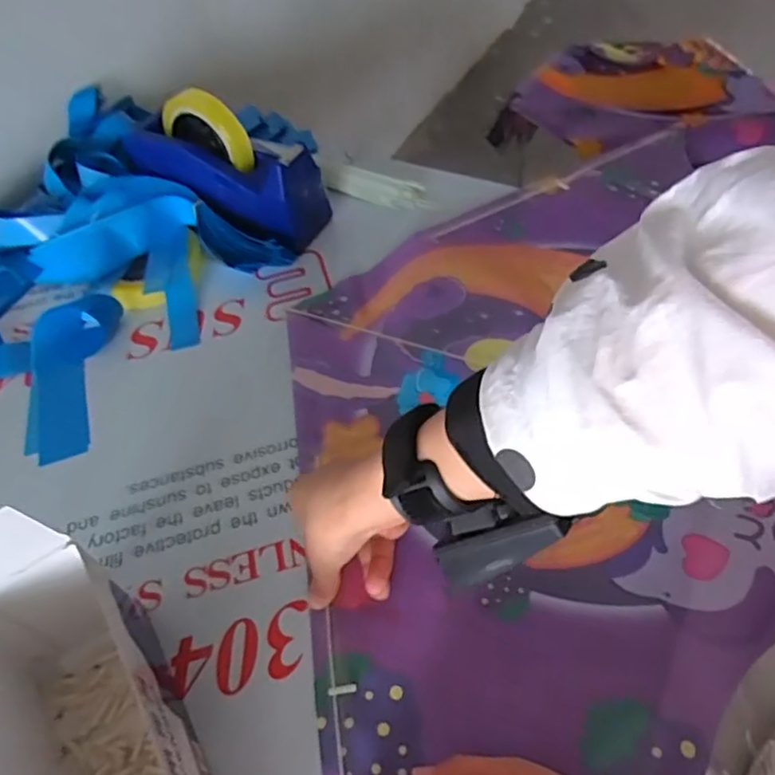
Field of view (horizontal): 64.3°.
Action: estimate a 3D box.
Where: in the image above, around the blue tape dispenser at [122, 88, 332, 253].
[{"bbox_3d":[-0.164,-0.236,0.633,0.219,0.098,0.068,28,56,5],"label":"blue tape dispenser"}]

